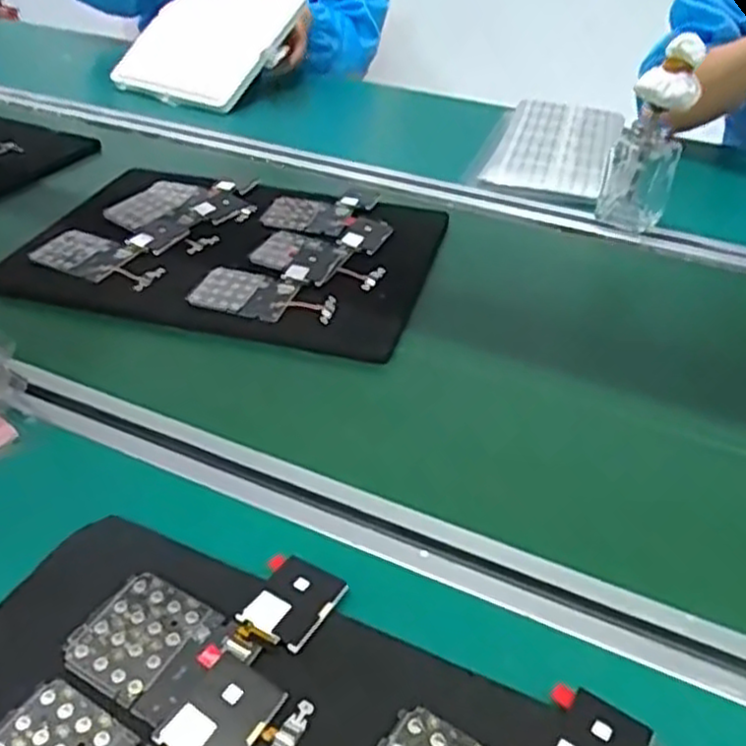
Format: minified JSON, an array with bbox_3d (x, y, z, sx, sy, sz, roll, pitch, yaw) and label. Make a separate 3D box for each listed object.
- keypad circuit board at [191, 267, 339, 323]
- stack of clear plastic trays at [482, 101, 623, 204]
[{"bbox_3d":[-0.084,-0.063,0.589,0.110,0.009,0.056,13,40,13],"label":"keypad circuit board"},{"bbox_3d":[0.217,-0.274,0.874,0.132,0.025,0.278,13,40,14],"label":"stack of clear plastic trays"}]

